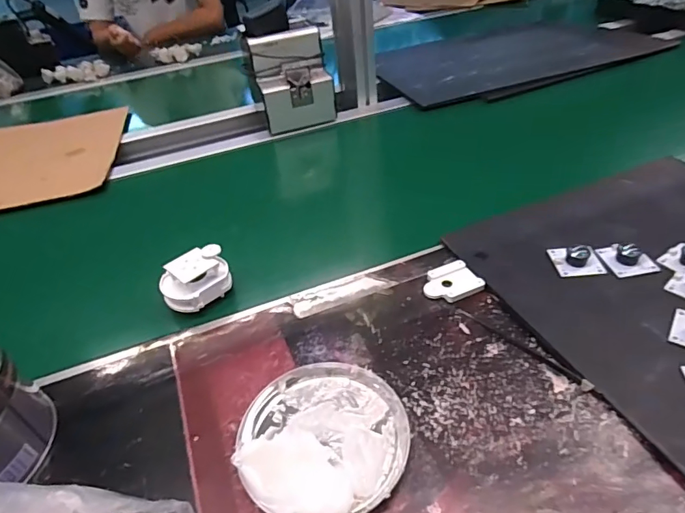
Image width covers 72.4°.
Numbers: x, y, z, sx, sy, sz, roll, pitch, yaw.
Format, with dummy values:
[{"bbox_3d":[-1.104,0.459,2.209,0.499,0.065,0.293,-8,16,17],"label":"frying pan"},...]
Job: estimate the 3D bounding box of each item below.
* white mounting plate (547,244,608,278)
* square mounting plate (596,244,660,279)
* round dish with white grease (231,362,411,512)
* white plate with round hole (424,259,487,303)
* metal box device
[{"bbox_3d":[0.239,0.000,0.475,0.045,0.020,0.043,-3,39,4],"label":"white mounting plate"},{"bbox_3d":[0.289,-0.002,0.471,0.048,0.021,0.046,-9,39,-4],"label":"square mounting plate"},{"bbox_3d":[-0.016,0.135,0.358,0.126,0.019,0.125,-4,39,3],"label":"round dish with white grease"},{"bbox_3d":[0.109,0.026,0.477,0.054,0.009,0.047,-19,41,-15],"label":"white plate with round hole"},{"bbox_3d":[-0.086,-0.303,0.808,0.125,0.136,0.076,-16,40,-11],"label":"metal box device"}]

